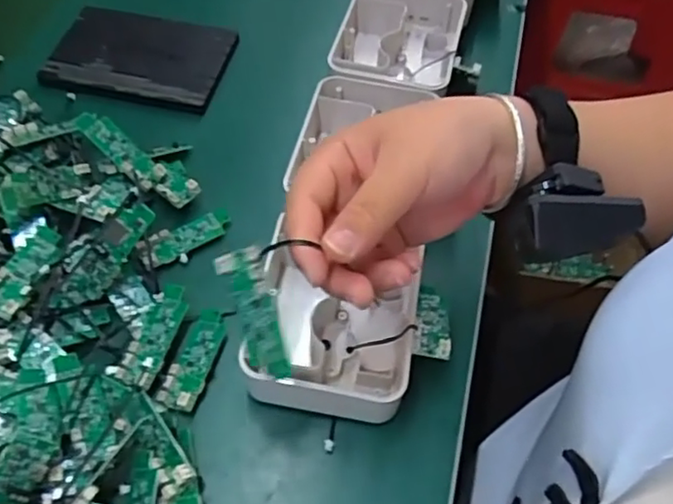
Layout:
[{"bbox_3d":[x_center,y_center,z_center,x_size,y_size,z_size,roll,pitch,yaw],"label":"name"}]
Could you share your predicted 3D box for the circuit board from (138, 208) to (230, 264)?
[{"bbox_3d":[-0.108,-0.012,0.454,0.066,0.008,0.024,-27,71,-19],"label":"circuit board"}]

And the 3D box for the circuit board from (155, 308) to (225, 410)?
[{"bbox_3d":[-0.091,0.067,0.403,0.024,0.007,0.068,10,55,11],"label":"circuit board"}]

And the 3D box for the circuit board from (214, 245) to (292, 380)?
[{"bbox_3d":[-0.041,0.032,0.324,0.021,0.015,0.068,-18,90,-10],"label":"circuit board"}]

